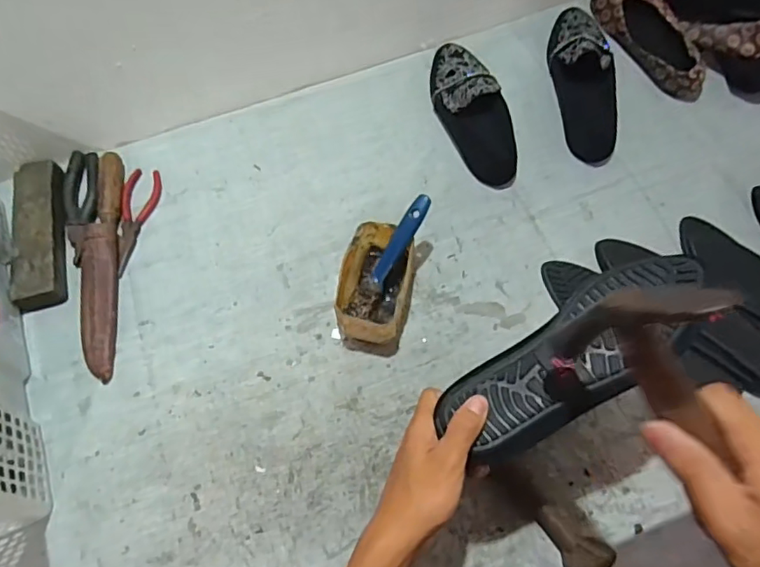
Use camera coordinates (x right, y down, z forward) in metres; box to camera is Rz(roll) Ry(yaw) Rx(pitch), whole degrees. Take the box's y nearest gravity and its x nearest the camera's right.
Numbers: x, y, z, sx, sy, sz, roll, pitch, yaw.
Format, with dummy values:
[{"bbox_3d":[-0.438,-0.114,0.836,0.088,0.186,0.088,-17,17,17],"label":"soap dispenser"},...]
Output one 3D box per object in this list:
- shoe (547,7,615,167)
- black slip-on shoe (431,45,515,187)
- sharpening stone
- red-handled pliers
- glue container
[{"bbox_3d":[0.286,-0.280,0.765,0.081,0.054,0.245,-5,78,0],"label":"shoe"},{"bbox_3d":[0.125,-0.237,0.753,0.088,0.041,0.224,-10,64,-2],"label":"black slip-on shoe"},{"bbox_3d":[-0.424,-0.065,0.691,0.052,0.036,0.196,-13,64,-4],"label":"sharpening stone"},{"bbox_3d":[-0.320,-0.084,0.723,0.042,0.012,0.157,1,64,3],"label":"red-handled pliers"},{"bbox_3d":[-0.005,0.003,0.633,0.073,0.058,0.135,10,65,7],"label":"glue container"}]

